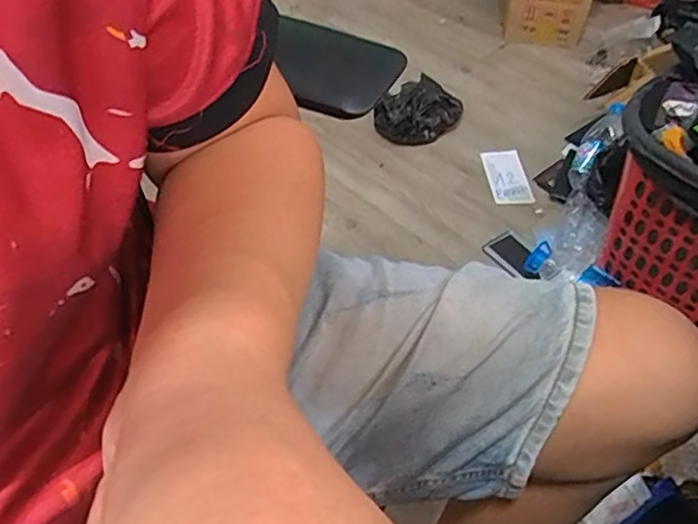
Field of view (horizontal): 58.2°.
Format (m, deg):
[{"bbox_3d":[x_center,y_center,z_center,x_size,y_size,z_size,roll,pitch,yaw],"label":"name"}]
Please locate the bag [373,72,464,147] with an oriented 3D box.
[{"bbox_3d":[0.167,-0.337,1.434,0.154,0.081,0.225,35,57,27],"label":"bag"}]

